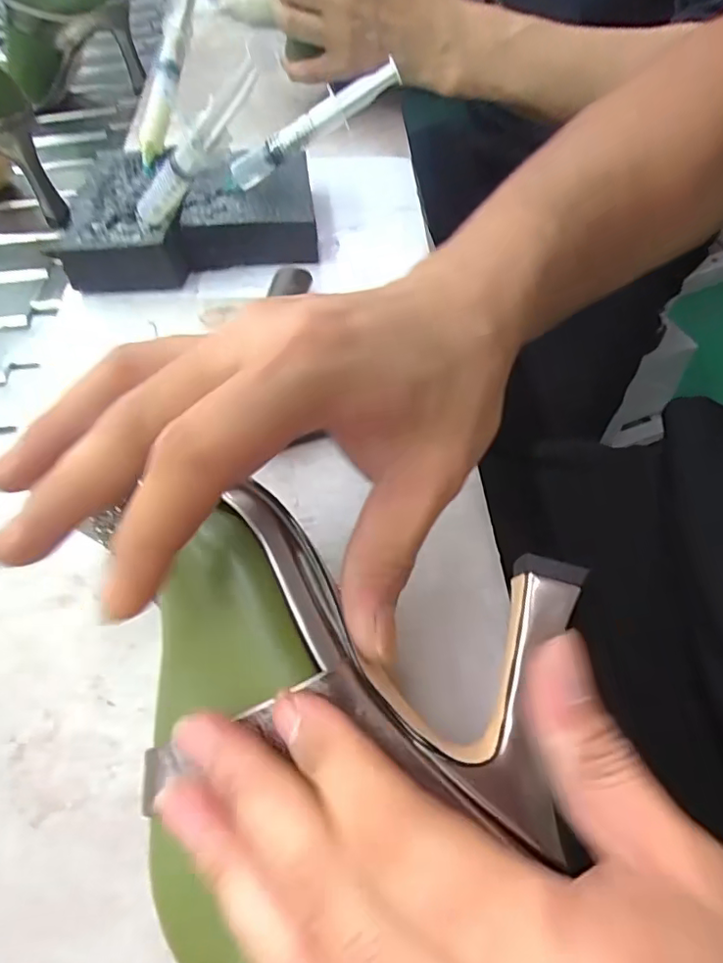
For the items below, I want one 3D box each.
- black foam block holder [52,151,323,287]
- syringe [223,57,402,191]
[{"bbox_3d":[-0.112,-0.187,0.395,0.164,0.038,0.124,0,55,5],"label":"black foam block holder"},{"bbox_3d":[-0.034,-0.225,0.361,0.125,0.020,0.016,-25,49,15],"label":"syringe"}]

